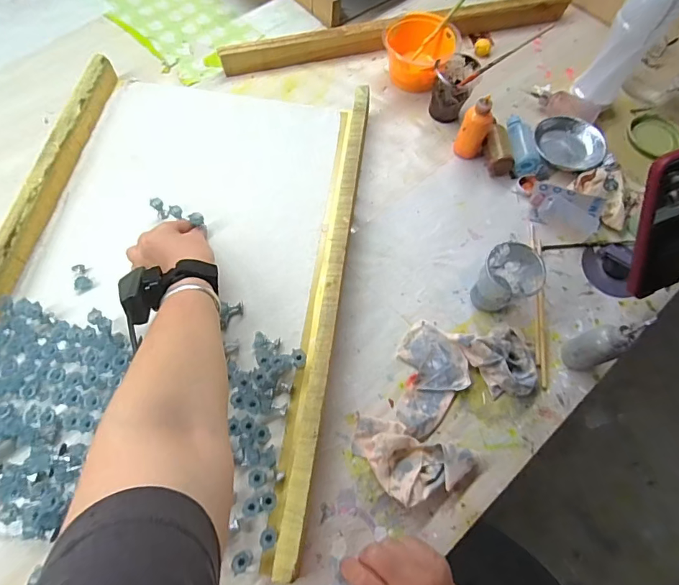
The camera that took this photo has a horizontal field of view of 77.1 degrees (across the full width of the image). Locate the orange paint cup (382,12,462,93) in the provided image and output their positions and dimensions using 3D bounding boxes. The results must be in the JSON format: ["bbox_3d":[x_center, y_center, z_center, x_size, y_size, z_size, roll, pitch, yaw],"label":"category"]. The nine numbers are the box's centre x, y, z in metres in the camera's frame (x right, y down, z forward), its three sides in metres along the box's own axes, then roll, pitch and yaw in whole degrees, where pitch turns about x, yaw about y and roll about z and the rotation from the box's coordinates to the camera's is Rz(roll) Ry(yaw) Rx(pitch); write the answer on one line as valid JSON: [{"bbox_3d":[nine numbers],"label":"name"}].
[{"bbox_3d":[0.118,-0.361,0.651,0.108,0.070,0.120,25,68,8],"label":"orange paint cup"}]

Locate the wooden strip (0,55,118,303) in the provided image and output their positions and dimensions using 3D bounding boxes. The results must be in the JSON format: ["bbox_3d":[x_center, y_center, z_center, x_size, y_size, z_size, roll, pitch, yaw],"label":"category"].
[{"bbox_3d":[-0.378,-0.063,0.508,0.024,0.042,0.590,7,69,0],"label":"wooden strip"}]

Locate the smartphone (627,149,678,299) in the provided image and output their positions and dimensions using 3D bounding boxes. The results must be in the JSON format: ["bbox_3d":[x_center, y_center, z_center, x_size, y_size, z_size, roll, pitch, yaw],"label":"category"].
[{"bbox_3d":[0.359,-0.073,0.461,0.083,0.180,0.013,-25,37,-1],"label":"smartphone"}]

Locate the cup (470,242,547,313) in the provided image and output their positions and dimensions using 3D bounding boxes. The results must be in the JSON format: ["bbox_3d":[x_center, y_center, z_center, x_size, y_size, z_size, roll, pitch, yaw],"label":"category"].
[{"bbox_3d":[0.195,-0.013,0.498,0.061,0.072,0.062,1,69,-2],"label":"cup"}]

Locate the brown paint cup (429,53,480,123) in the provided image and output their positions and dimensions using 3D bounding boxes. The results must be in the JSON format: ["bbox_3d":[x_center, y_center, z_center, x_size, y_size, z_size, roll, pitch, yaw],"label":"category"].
[{"bbox_3d":[0.165,-0.303,0.628,0.057,0.069,0.069,29,68,10],"label":"brown paint cup"}]

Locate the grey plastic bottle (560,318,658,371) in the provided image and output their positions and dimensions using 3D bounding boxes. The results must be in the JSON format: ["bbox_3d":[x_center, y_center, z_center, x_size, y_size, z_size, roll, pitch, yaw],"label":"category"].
[{"bbox_3d":[0.278,0.054,0.451,0.031,0.118,0.037,-32,73,-14],"label":"grey plastic bottle"}]

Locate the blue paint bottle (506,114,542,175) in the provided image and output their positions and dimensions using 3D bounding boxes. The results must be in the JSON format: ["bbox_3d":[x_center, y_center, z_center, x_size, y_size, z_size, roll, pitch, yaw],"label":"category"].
[{"bbox_3d":[0.259,-0.215,0.609,0.037,0.029,0.095,1,69,-2],"label":"blue paint bottle"}]

